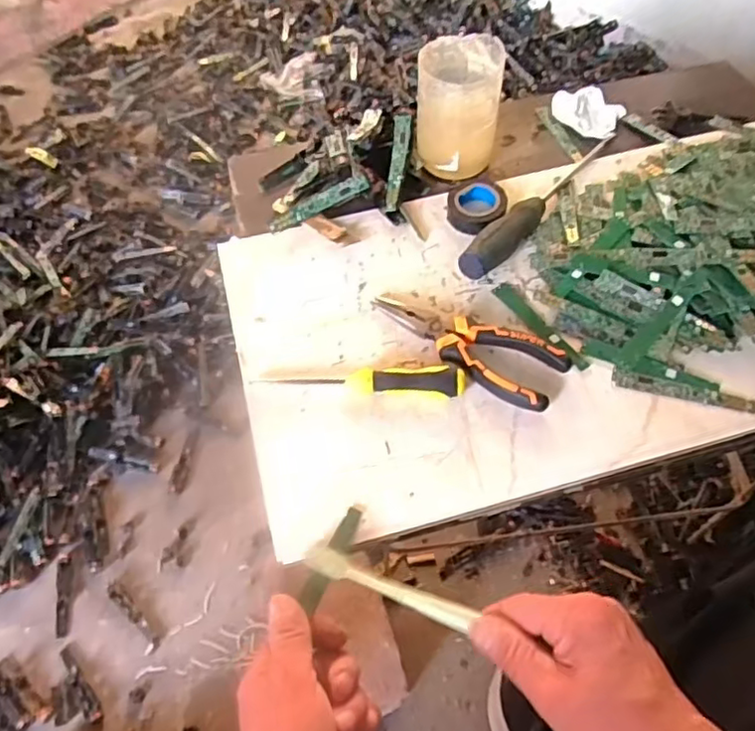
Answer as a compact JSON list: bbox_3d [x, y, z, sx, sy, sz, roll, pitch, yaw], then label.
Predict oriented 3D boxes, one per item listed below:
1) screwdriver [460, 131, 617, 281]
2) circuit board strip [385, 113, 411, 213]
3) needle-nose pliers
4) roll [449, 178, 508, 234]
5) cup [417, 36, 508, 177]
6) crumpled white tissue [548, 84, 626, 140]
[{"bbox_3d":[0.155,-0.155,0.573,0.027,0.030,0.247,35,64,23],"label":"screwdriver"},{"bbox_3d":[0.019,-0.189,0.594,0.015,0.006,0.100,6,76,4],"label":"circuit board strip"},{"bbox_3d":[0.066,-0.019,0.495,0.155,0.023,0.053,27,61,19],"label":"needle-nose pliers"},{"bbox_3d":[0.089,-0.141,0.574,0.050,0.025,0.055,-1,56,2],"label":"roll"},{"bbox_3d":[0.070,-0.229,0.569,0.070,0.088,0.076,-1,56,2],"label":"cup"},{"bbox_3d":[0.214,-0.264,0.657,0.073,0.021,0.050,18,58,14],"label":"crumpled white tissue"}]

